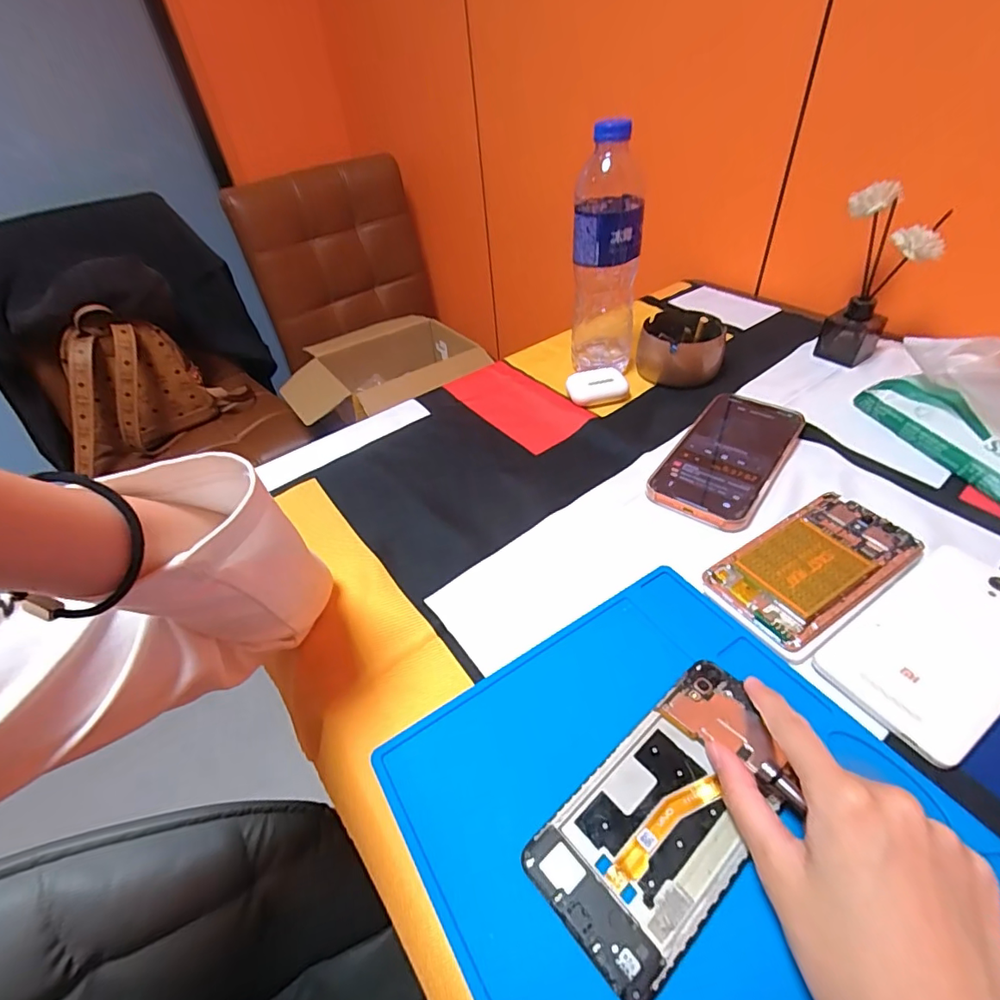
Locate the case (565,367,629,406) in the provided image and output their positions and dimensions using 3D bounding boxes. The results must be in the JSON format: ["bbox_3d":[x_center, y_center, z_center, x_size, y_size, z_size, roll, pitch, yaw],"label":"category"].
[{"bbox_3d":[0.100,-0.116,0.525,0.057,0.024,0.039,-12,43,-6],"label":"case"}]

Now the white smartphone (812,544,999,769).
[{"bbox_3d":[0.265,0.083,0.302,0.151,0.008,0.074,-27,47,-21],"label":"white smartphone"}]

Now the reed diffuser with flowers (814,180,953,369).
[{"bbox_3d":[0.372,-0.219,0.512,0.063,0.152,0.070,3,44,10],"label":"reed diffuser with flowers"}]

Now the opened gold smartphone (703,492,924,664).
[{"bbox_3d":[0.213,0.045,0.343,0.139,0.014,0.074,-26,46,-20],"label":"opened gold smartphone"}]

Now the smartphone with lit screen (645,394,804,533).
[{"bbox_3d":[0.197,-0.039,0.438,0.083,0.014,0.166,25,51,29],"label":"smartphone with lit screen"}]

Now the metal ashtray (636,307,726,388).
[{"bbox_3d":[0.192,-0.163,0.544,0.084,0.048,0.076,9,45,15],"label":"metal ashtray"}]

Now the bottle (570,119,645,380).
[{"bbox_3d":[0.105,-0.232,0.504,0.060,0.222,0.056,7,44,14],"label":"bottle"}]

